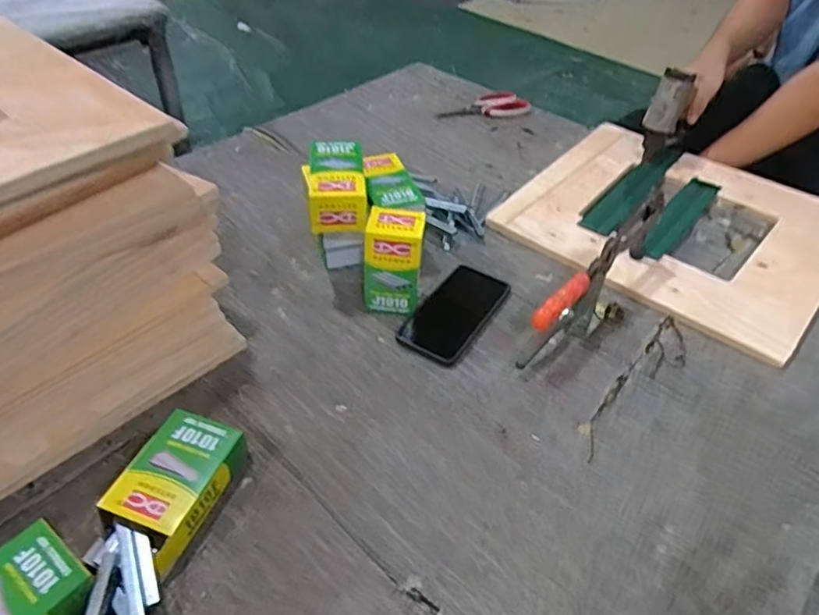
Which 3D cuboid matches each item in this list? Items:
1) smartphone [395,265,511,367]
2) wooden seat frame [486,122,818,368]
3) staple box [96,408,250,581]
[{"bbox_3d":[0.059,0.002,0.728,0.079,0.009,0.167,24,48,22],"label":"smartphone"},{"bbox_3d":[0.395,-0.130,0.873,0.423,0.016,0.401,33,52,28],"label":"wooden seat frame"},{"bbox_3d":[-0.210,0.156,0.530,0.079,0.040,0.124,17,46,15],"label":"staple box"}]

